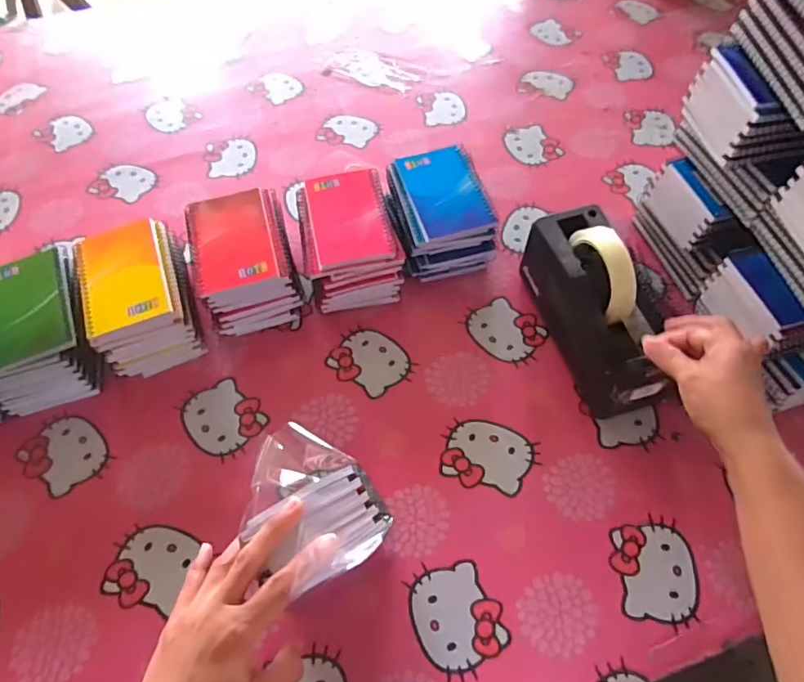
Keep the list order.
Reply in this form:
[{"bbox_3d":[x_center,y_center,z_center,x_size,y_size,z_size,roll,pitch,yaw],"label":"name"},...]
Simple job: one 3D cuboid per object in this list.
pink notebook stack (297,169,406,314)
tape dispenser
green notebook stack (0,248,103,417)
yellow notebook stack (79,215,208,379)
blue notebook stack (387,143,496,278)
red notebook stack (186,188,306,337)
[{"bbox_3d":[-0.063,-0.114,0.603,0.110,0.078,0.145,-14,61,-6],"label":"pink notebook stack"},{"bbox_3d":[0.195,-0.039,0.518,0.071,0.118,0.199,-15,61,-7],"label":"tape dispenser"},{"bbox_3d":[-0.374,-0.013,0.548,0.110,0.081,0.144,-17,61,-8],"label":"green notebook stack"},{"bbox_3d":[-0.279,-0.047,0.564,0.098,0.084,0.137,-17,61,-8],"label":"yellow notebook stack"},{"bbox_3d":[0.044,-0.149,0.621,0.109,0.081,0.137,-13,61,-6],"label":"blue notebook stack"},{"bbox_3d":[-0.172,-0.091,0.583,0.109,0.089,0.132,-15,61,-7],"label":"red notebook stack"}]

